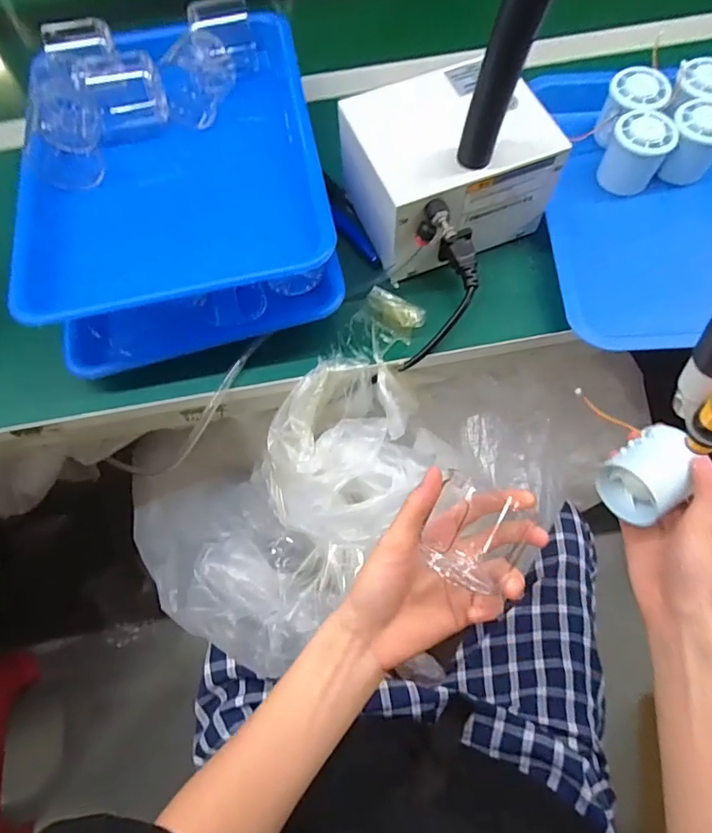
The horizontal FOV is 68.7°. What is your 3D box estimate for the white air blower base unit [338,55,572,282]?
[{"bbox_3d":[0.081,-0.222,0.477,0.159,0.108,0.139,-24,69,-7],"label":"white air blower base unit"}]

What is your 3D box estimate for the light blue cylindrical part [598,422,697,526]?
[{"bbox_3d":[0.215,0.042,0.382,0.060,0.045,0.049,-33,71,-11],"label":"light blue cylindrical part"}]

